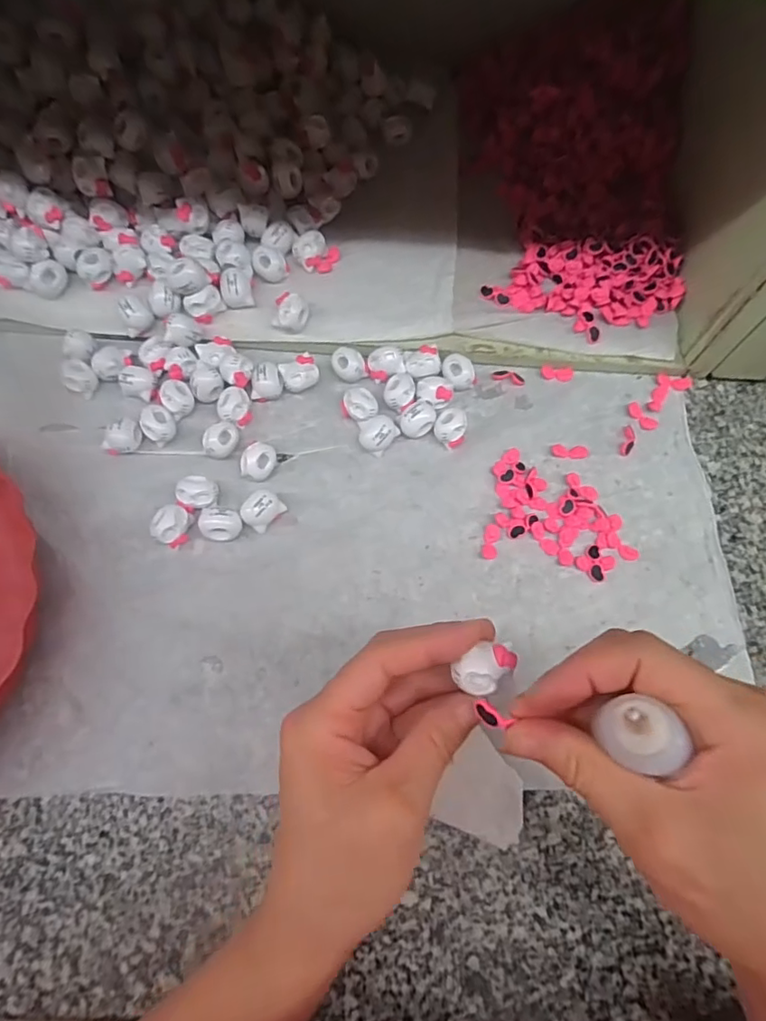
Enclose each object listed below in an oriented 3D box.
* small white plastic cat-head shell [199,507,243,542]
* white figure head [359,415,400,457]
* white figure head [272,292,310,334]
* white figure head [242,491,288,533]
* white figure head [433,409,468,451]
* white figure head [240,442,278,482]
[{"bbox_3d":[-0.102,0.010,0.348,0.025,0.017,0.020,-3,71,-3],"label":"small white plastic cat-head shell"},{"bbox_3d":[-0.004,-0.052,0.373,0.026,0.016,0.024,20,71,5],"label":"white figure head"},{"bbox_3d":[-0.065,-0.138,0.391,0.022,0.021,0.024,1,71,-2],"label":"white figure head"},{"bbox_3d":[-0.077,0.000,0.352,0.024,0.019,0.019,-42,77,-15],"label":"white figure head"},{"bbox_3d":[0.046,-0.056,0.377,0.022,0.015,0.022,1,71,-2],"label":"white figure head"},{"bbox_3d":[-0.082,-0.030,0.363,0.020,0.021,0.025,9,70,1],"label":"white figure head"}]

